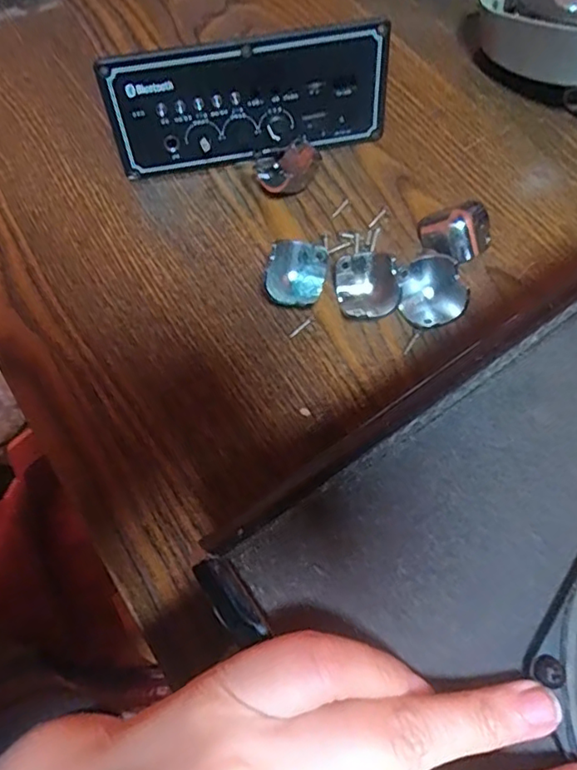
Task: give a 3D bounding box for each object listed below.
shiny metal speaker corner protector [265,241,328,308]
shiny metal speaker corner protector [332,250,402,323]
[{"bbox_3d":[0.004,-0.055,0.290,0.028,0.020,0.032,9,66,2],"label":"shiny metal speaker corner protector"},{"bbox_3d":[0.039,-0.050,0.287,0.027,0.020,0.033,-14,67,-7],"label":"shiny metal speaker corner protector"}]

